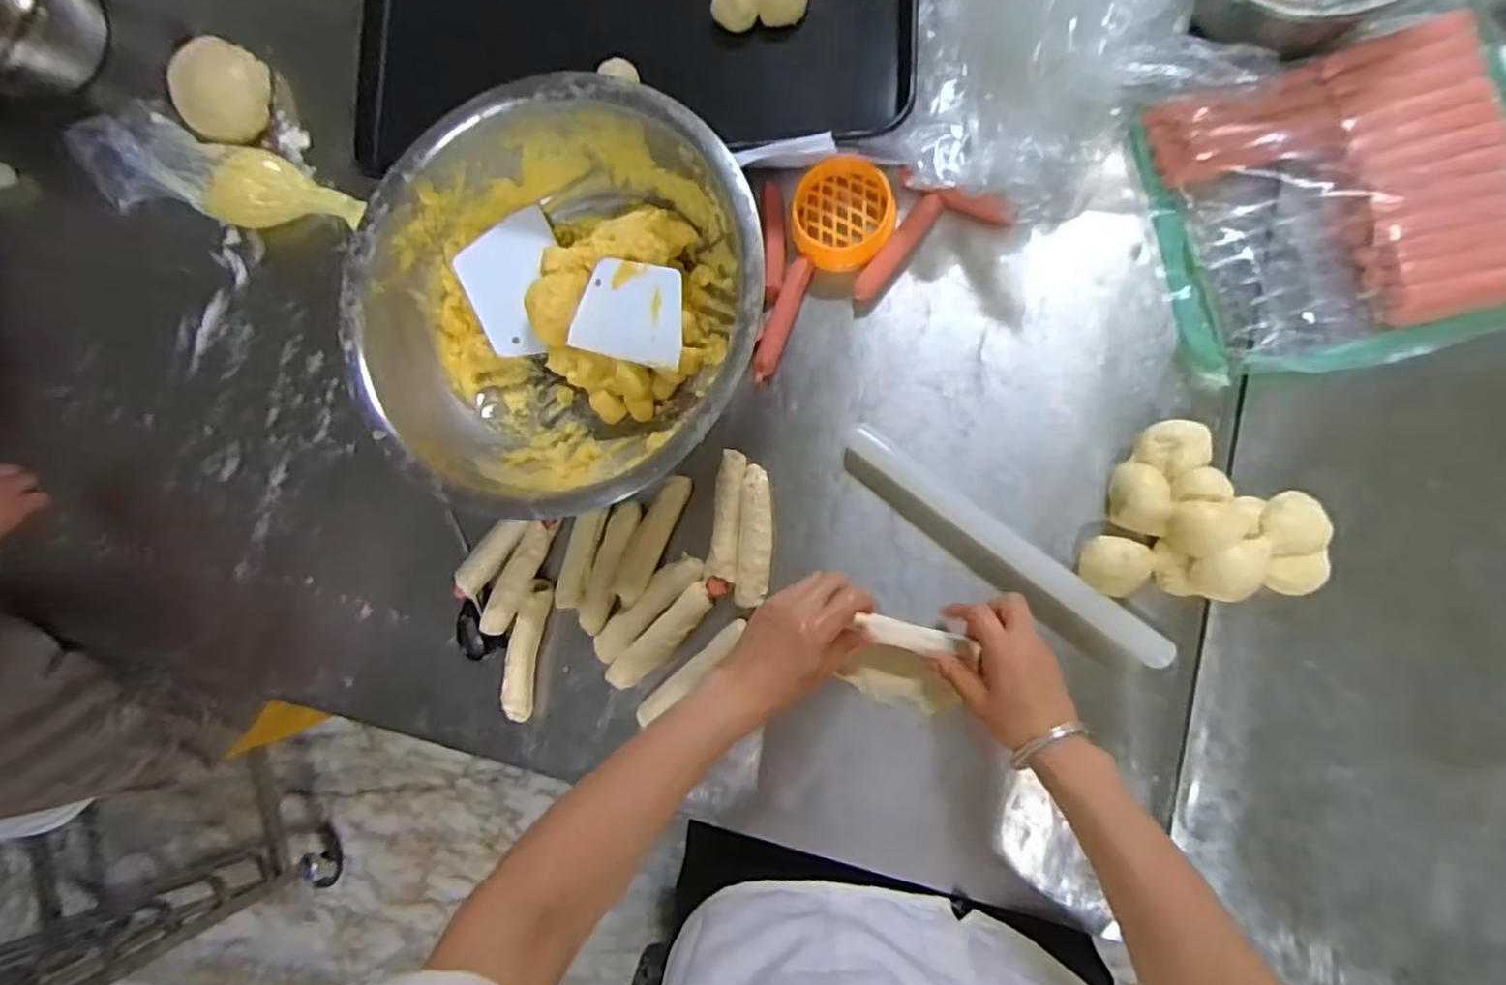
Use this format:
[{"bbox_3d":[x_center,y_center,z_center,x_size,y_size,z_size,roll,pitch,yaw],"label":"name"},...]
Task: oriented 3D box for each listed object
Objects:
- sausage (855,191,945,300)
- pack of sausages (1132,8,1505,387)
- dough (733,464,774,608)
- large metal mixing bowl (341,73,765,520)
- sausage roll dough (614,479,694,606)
[{"bbox_3d":[0.135,-0.230,0.633,0.021,0.018,0.111,41,91,10],"label":"sausage"},{"bbox_3d":[0.489,-0.235,0.553,0.280,0.042,0.257,-14,83,7],"label":"pack of sausages"},{"bbox_3d":[0.003,0.040,0.622,0.031,0.023,0.127,4,85,9],"label":"dough"},{"bbox_3d":[-0.177,-0.171,0.624,0.376,0.093,0.376,-1,85,8],"label":"large metal mixing bowl"},{"bbox_3d":[-0.096,0.043,0.628,0.031,0.020,0.125,22,88,10],"label":"sausage roll dough"}]

